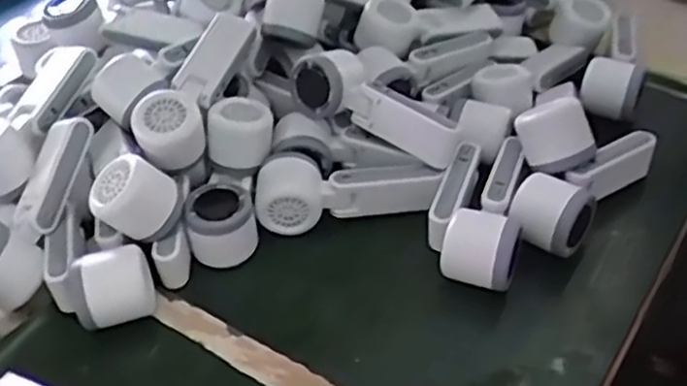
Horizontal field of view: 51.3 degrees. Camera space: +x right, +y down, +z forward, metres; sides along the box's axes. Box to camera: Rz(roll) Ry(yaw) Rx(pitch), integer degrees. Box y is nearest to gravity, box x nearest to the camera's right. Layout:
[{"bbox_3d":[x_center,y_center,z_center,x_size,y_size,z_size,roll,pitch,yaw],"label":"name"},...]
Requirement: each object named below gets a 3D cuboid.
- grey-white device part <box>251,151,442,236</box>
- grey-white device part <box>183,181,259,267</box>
[{"bbox_3d":[0.002,-0.005,0.629,0.158,0.051,0.060,-8,42,-2],"label":"grey-white device part"},{"bbox_3d":[-0.105,0.025,0.616,0.057,0.050,0.056,-15,42,-10],"label":"grey-white device part"}]

